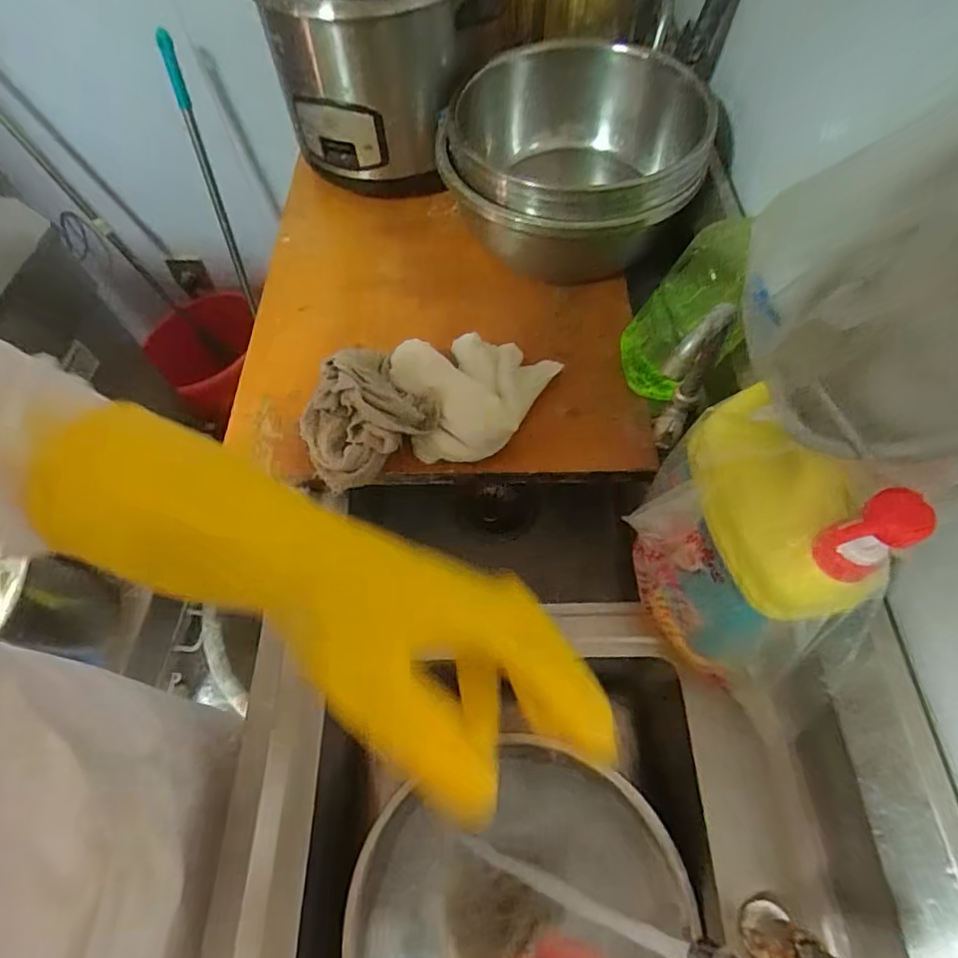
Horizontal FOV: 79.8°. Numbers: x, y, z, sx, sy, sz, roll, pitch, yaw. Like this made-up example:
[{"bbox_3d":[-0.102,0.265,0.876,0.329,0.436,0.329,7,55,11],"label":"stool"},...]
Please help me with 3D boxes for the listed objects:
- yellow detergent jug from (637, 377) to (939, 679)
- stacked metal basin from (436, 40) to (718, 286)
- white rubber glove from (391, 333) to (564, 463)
[{"bbox_3d":[0.166,0.053,0.400,0.083,0.241,0.140,-27,63,-12],"label":"yellow detergent jug"},{"bbox_3d":[0.108,-0.399,0.700,0.286,0.151,0.320,7,61,6],"label":"stacked metal basin"},{"bbox_3d":[-0.002,-0.091,0.590,0.165,0.072,0.137,-6,61,-1],"label":"white rubber glove"}]

